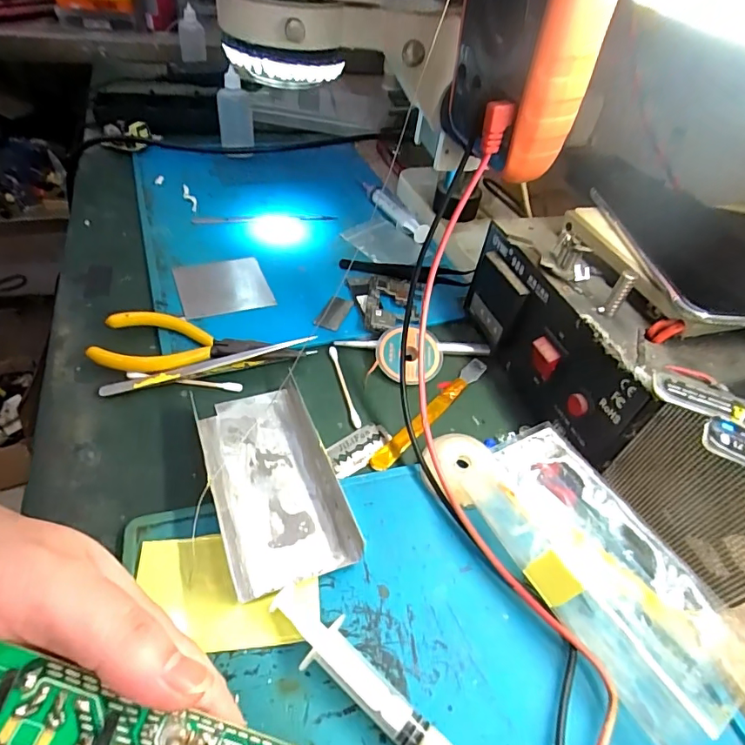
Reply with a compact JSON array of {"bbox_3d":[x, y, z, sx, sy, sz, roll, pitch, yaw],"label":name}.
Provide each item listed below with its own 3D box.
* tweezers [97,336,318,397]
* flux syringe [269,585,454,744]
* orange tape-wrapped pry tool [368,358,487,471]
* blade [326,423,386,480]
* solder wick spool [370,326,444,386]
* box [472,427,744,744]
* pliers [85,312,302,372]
[{"bbox_3d":[-0.103,-0.005,0.313,0.133,0.011,0.008,-14,49,-19],"label":"tweezers"},{"bbox_3d":[0.002,0.129,0.194,0.113,0.015,0.019,30,50,21],"label":"flux syringe"},{"bbox_3d":[0.039,0.024,0.314,0.012,0.004,0.119,33,51,23],"label":"orange tape-wrapped pry tool"},{"bbox_3d":[-0.009,0.047,0.288,0.039,0.004,0.021,-26,59,-29],"label":"blade"},{"bbox_3d":[0.025,-0.012,0.336,0.045,0.012,0.045,4,59,-8],"label":"solder wick spool"},{"bbox_3d":[0.104,0.091,0.229,0.061,0.039,0.132,-22,52,-25],"label":"box"},{"bbox_3d":[-0.115,-0.018,0.322,0.127,0.014,0.049,2,46,-5],"label":"pliers"}]

